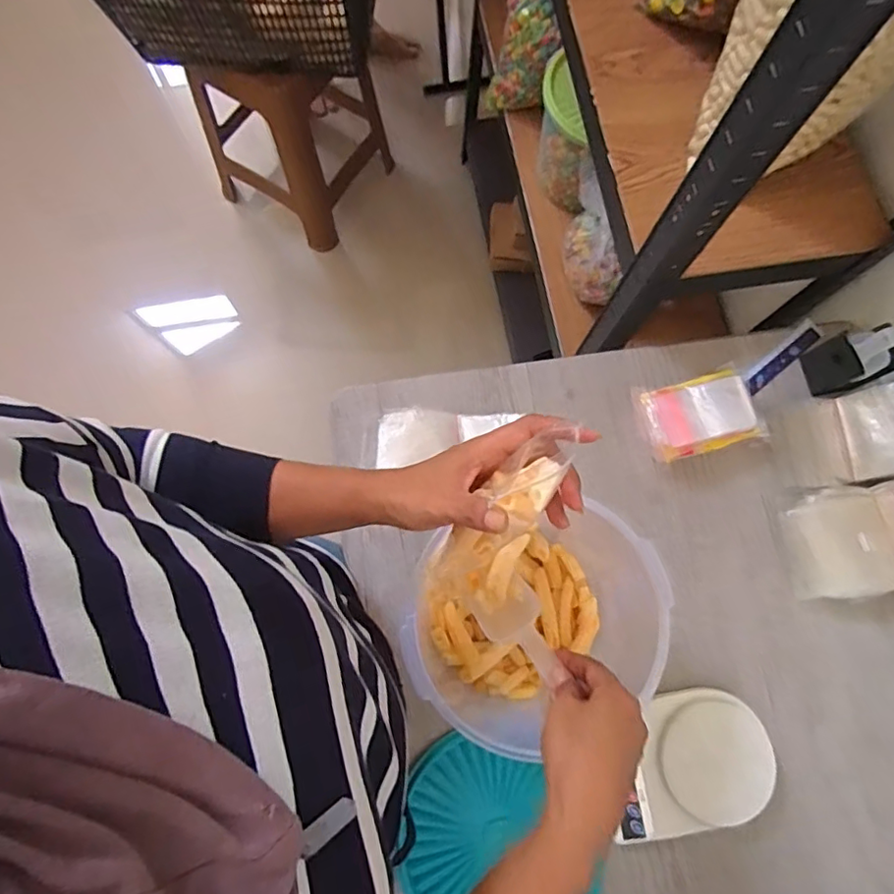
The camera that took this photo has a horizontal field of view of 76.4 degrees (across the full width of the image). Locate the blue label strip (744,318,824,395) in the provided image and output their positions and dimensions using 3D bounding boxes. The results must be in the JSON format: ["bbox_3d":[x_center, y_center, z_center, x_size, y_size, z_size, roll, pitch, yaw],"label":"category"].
[{"bbox_3d":[0.421,-0.114,0.713,0.131,0.011,0.028,-39,80,-9],"label":"blue label strip"}]

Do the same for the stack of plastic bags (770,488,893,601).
[{"bbox_3d":[0.428,0.106,0.627,0.102,0.040,0.121,-4,77,-2],"label":"stack of plastic bags"}]

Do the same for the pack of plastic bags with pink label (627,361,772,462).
[{"bbox_3d":[0.292,-0.037,0.661,0.146,0.041,0.090,-14,77,-4],"label":"pack of plastic bags with pink label"}]

